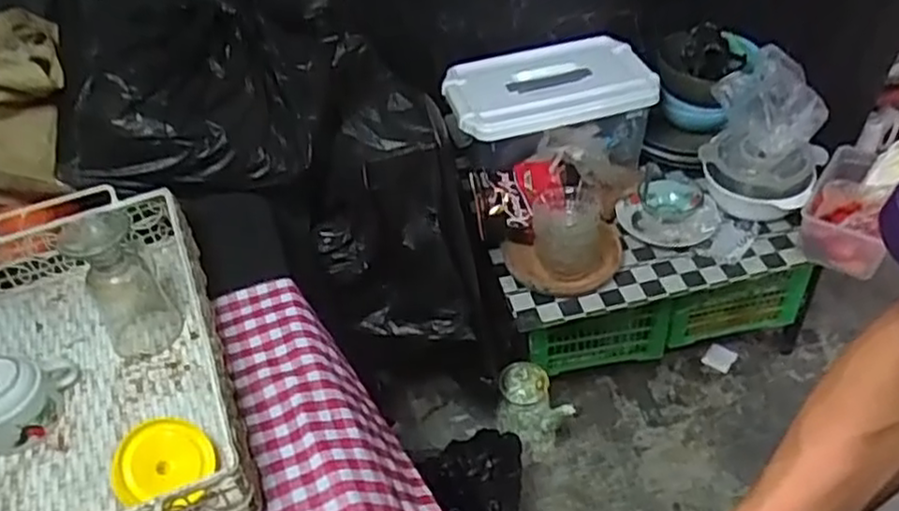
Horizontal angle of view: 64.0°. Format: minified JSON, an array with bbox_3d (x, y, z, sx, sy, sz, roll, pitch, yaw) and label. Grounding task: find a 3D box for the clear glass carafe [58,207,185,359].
[{"bbox_3d":[-0.333,0.029,0.733,0.072,0.151,0.068,-22,48,-17],"label":"clear glass carafe"}]

